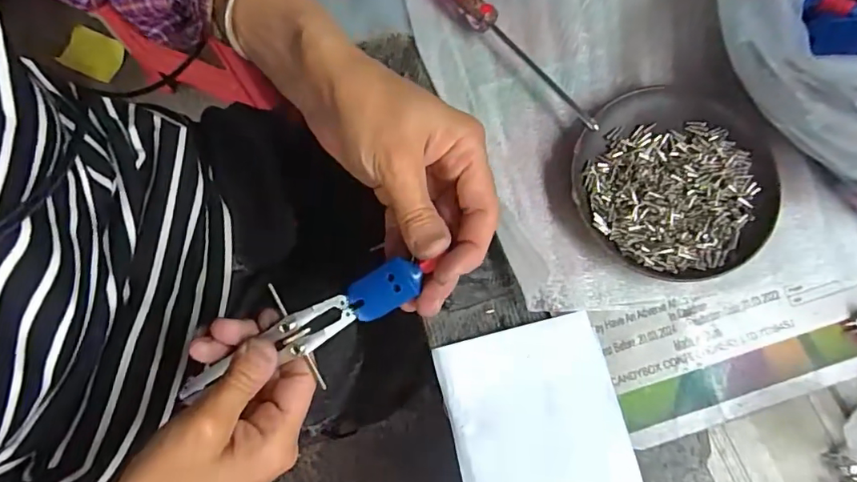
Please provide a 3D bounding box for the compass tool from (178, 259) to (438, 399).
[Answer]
[{"bbox_3d":[-0.065,0.049,0.268,0.147,0.014,0.047,-28,78,11],"label":"compass tool"}]

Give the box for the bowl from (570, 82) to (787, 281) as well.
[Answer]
[{"bbox_3d":[0.148,-0.035,0.309,0.120,0.015,0.115,0,77,1],"label":"bowl"}]

